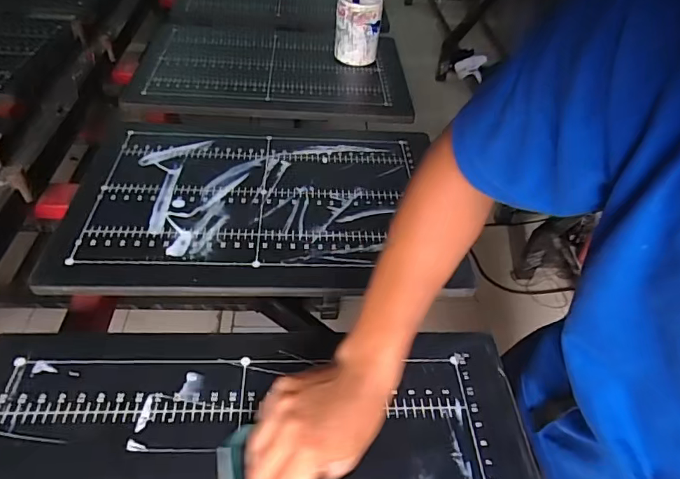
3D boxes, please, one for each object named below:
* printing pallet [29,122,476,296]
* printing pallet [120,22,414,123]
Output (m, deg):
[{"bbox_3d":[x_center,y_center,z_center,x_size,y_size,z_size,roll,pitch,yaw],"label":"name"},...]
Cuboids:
[{"bbox_3d":[-0.134,-0.077,0.786,0.596,0.013,0.409,1,44,-4],"label":"printing pallet"},{"bbox_3d":[-0.155,-0.408,1.125,0.601,0.030,0.471,2,44,-4],"label":"printing pallet"}]

